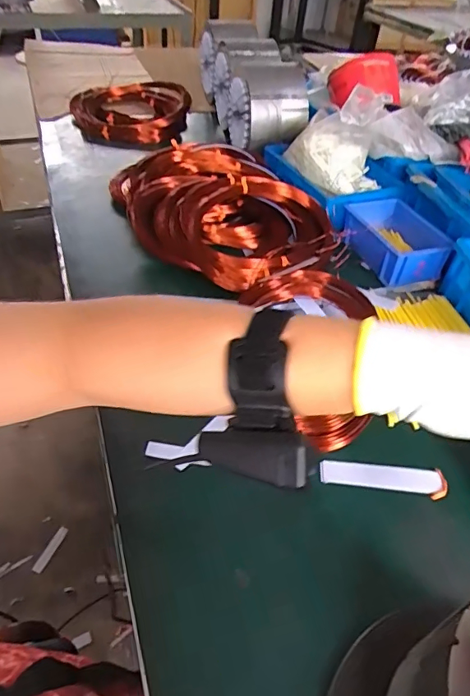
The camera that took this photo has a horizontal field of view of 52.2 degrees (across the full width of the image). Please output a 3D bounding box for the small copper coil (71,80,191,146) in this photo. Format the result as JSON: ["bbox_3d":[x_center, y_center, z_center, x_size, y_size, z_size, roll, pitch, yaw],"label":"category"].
[{"bbox_3d":[-0.211,-0.486,0.984,0.230,0.058,0.218,-10,46,-15],"label":"small copper coil"}]

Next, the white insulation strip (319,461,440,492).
[{"bbox_3d":[0.133,0.118,0.440,0.109,0.008,0.022,7,44,0],"label":"white insulation strip"}]

